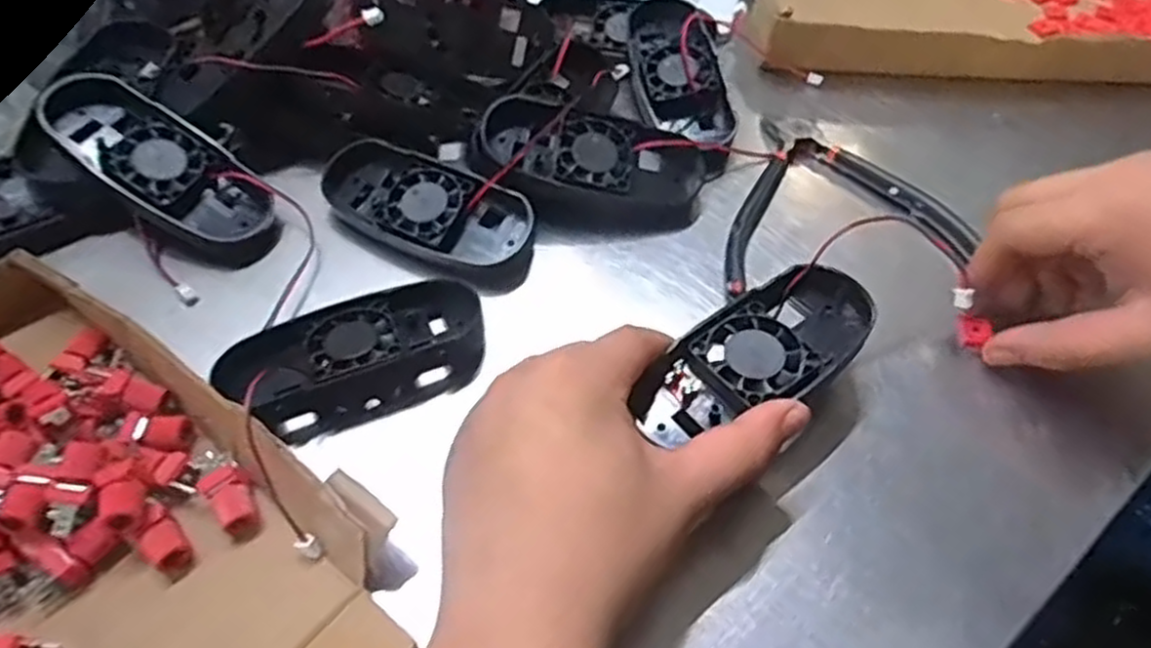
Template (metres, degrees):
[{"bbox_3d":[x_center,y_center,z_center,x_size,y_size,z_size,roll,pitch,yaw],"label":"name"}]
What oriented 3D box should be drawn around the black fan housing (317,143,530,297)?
[{"bbox_3d":[-0.078,-0.058,0.377,0.119,0.027,0.052,26,59,17],"label":"black fan housing"}]

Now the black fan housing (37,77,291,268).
[{"bbox_3d":[-0.205,-0.076,0.370,0.121,0.022,0.050,40,64,-2],"label":"black fan housing"}]

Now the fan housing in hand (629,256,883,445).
[{"bbox_3d":[0.076,0.012,0.304,0.113,0.017,0.047,-29,66,-19],"label":"fan housing in hand"}]

